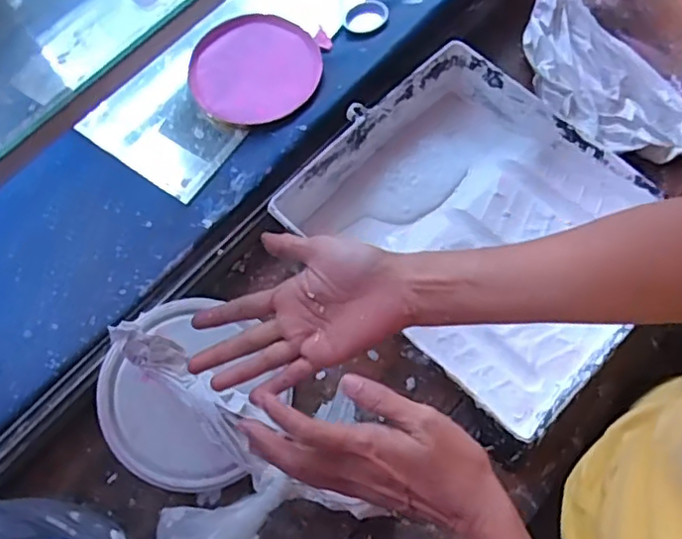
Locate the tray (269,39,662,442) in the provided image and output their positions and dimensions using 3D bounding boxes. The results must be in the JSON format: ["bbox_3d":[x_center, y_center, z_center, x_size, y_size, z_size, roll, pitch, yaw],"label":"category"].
[{"bbox_3d":[0.145,-0.047,0.648,0.338,0.068,0.279,43,77,14],"label":"tray"}]

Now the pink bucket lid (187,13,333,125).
[{"bbox_3d":[-0.099,-0.230,0.711,0.138,0.026,0.143,0,71,1],"label":"pink bucket lid"}]

